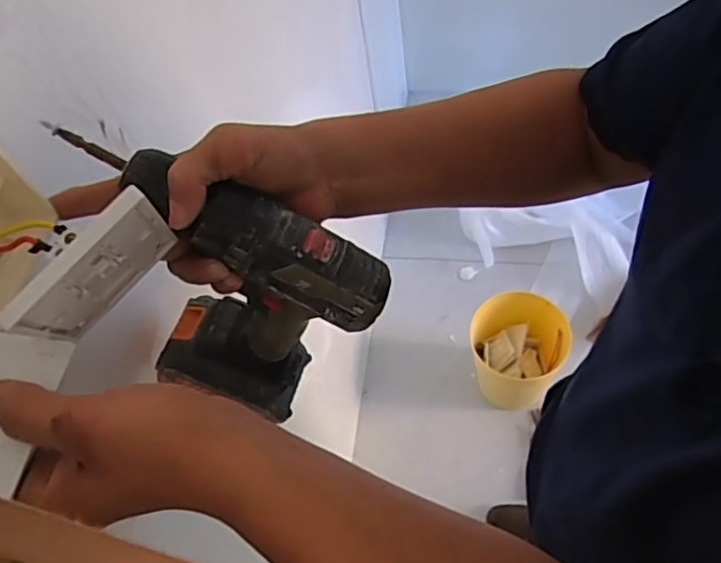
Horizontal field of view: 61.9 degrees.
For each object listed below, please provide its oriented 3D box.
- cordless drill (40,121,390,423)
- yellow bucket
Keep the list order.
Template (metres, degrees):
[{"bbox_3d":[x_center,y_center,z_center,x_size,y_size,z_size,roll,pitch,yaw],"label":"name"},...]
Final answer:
[{"bbox_3d":[-0.102,0.015,0.434,0.196,0.219,0.057,20,57,-6],"label":"cordless drill"},{"bbox_3d":[0.390,0.186,1.516,0.222,0.287,0.185,14,58,14],"label":"yellow bucket"}]

